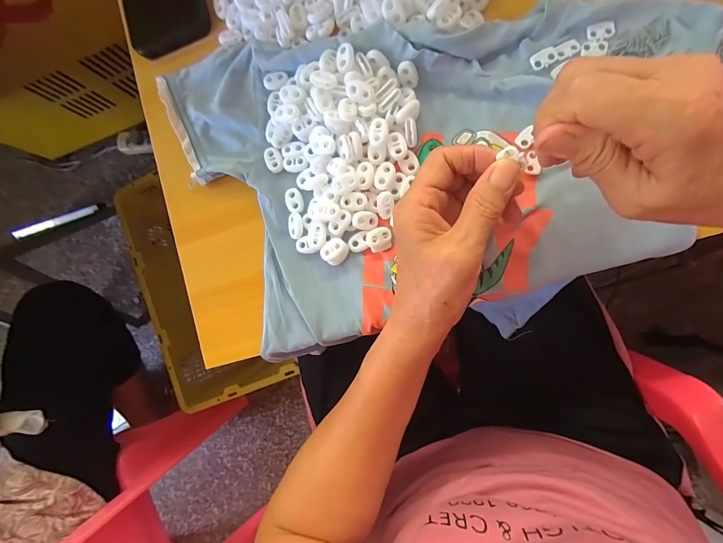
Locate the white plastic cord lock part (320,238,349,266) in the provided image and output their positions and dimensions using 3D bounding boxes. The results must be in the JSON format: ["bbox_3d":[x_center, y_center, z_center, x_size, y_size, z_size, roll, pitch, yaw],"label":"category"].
[{"bbox_3d":[-0.022,-0.017,0.272,0.023,0.013,0.020,-33,86,8],"label":"white plastic cord lock part"}]

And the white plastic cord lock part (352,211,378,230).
[{"bbox_3d":[0.003,-0.042,0.264,0.020,0.006,0.015,2,91,9],"label":"white plastic cord lock part"}]

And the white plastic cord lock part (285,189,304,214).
[{"bbox_3d":[-0.059,-0.062,0.281,0.015,0.004,0.022,-14,88,9],"label":"white plastic cord lock part"}]

